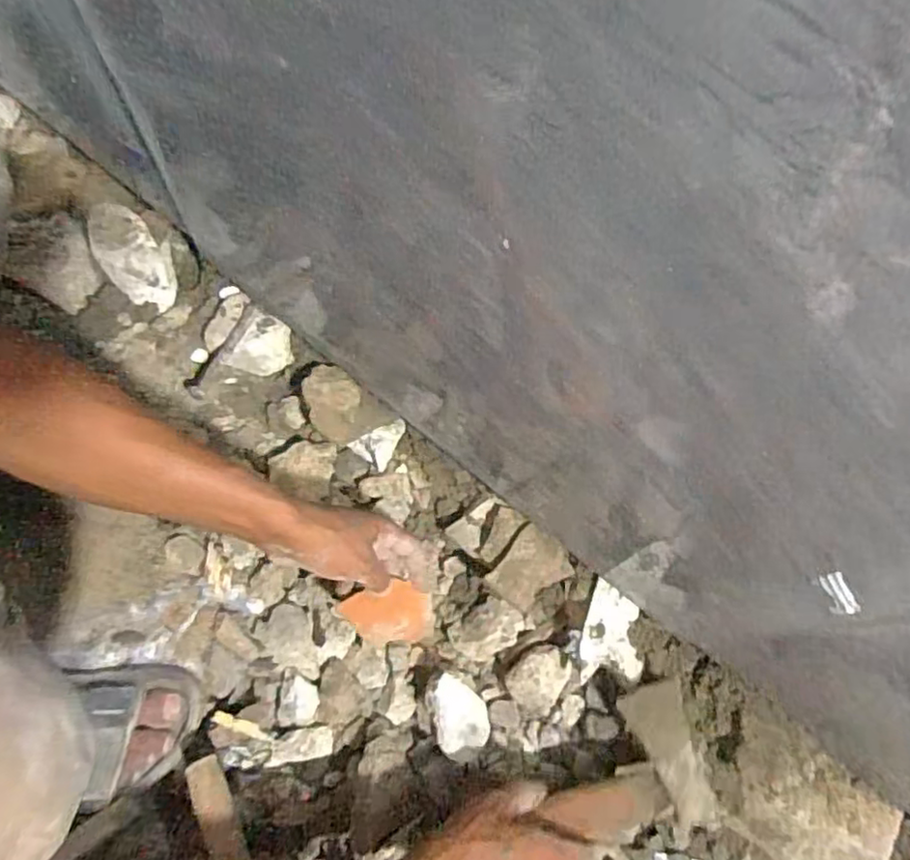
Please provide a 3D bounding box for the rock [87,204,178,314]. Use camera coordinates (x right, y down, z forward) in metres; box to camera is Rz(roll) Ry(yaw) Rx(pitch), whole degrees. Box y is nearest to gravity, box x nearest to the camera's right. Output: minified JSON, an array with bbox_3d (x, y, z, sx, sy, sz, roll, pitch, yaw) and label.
[{"bbox_3d":[-0.356,-0.191,0.699,0.063,0.035,0.128,-38,76,-15],"label":"rock"}]

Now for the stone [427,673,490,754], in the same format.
[{"bbox_3d":[0.003,0.246,0.554,0.047,0.043,0.065,-14,71,-8],"label":"stone"}]

